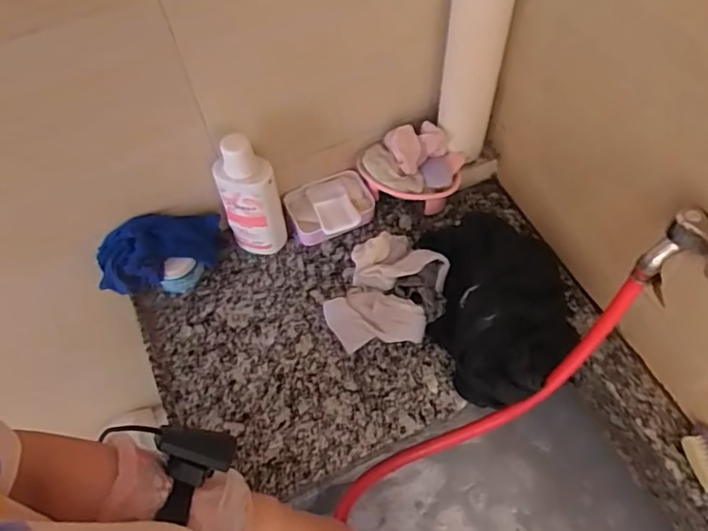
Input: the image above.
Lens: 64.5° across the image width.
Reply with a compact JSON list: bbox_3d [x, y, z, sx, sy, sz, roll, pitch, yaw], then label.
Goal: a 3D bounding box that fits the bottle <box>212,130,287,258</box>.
[{"bbox_3d":[-0.143,-0.091,0.778,0.077,0.220,0.044,-9,59,-2],"label":"bottle"}]

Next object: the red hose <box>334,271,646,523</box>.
[{"bbox_3d":[0.123,0.206,0.637,0.182,0.246,0.430,26,64,18],"label":"red hose"}]

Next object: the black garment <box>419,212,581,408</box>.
[{"bbox_3d":[0.193,0.046,0.763,0.177,0.084,0.258,-18,59,-8],"label":"black garment"}]

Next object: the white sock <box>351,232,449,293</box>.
[{"bbox_3d":[0.065,-0.005,0.814,0.131,0.059,0.100,-4,59,1],"label":"white sock"}]

